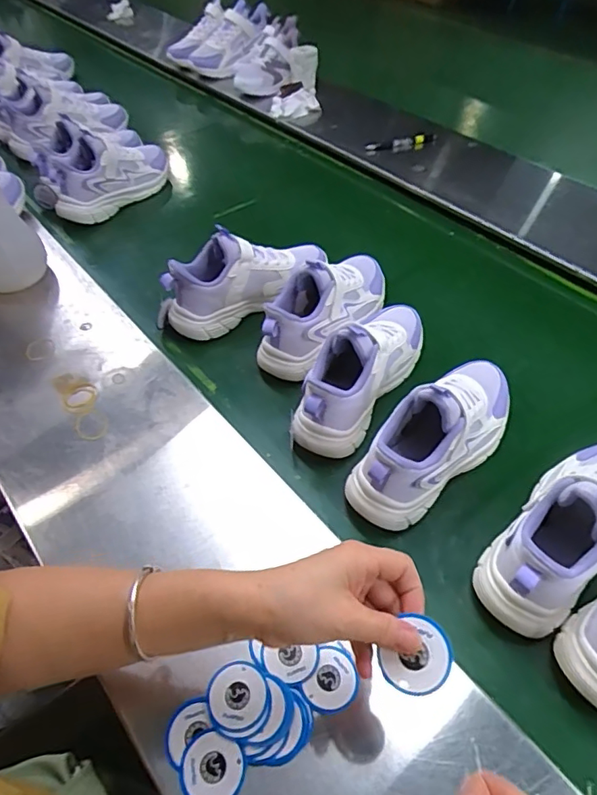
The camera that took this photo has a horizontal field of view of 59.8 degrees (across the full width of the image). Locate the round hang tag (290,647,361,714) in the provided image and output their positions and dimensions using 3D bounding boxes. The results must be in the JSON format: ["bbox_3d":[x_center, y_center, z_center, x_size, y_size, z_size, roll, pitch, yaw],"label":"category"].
[{"bbox_3d":[0.027,0.233,0.426,0.043,0.005,0.049,25,56,21],"label":"round hang tag"}]

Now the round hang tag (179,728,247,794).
[{"bbox_3d":[-0.064,0.277,0.386,0.048,0.004,0.048,-13,59,-4],"label":"round hang tag"}]

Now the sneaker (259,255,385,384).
[{"bbox_3d":[0.040,-0.126,0.691,0.082,0.116,0.240,32,58,24],"label":"sneaker"}]

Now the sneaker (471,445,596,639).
[{"bbox_3d":[0.266,0.106,0.486,0.240,0.116,0.087,-36,57,-23],"label":"sneaker"}]

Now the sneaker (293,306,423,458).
[{"bbox_3d":[0.076,-0.039,0.614,0.084,0.117,0.243,25,56,20],"label":"sneaker"}]

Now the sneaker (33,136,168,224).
[{"bbox_3d":[-0.363,-0.419,0.973,0.128,0.126,0.237,11,42,38],"label":"sneaker"}]

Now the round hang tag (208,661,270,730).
[{"bbox_3d":[-0.048,0.236,0.411,0.047,0.004,0.046,-2,55,3],"label":"round hang tag"}]

